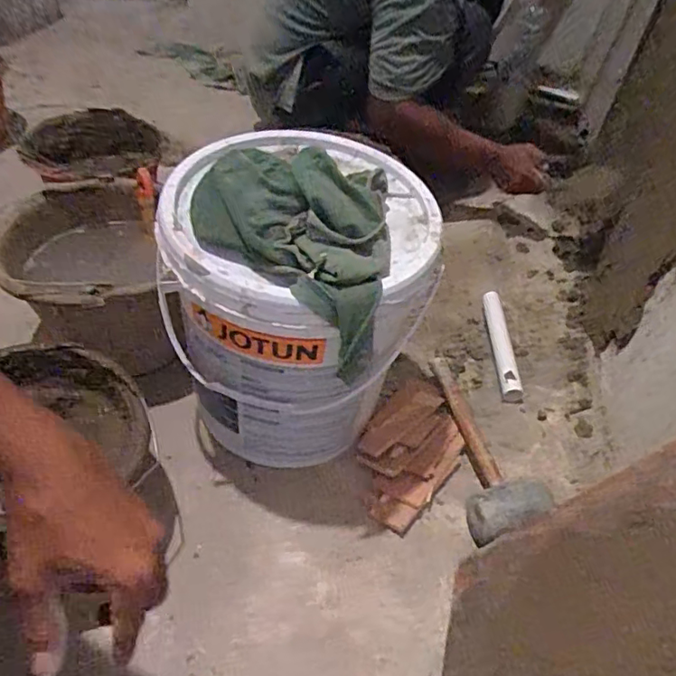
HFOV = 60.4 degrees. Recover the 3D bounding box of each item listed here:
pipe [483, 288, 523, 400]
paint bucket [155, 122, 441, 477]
[{"bbox_3d":[0.276,0.006,0.982,0.036,0.027,0.236,5,47,-2],"label":"pipe"},{"bbox_3d":[-0.050,-0.028,0.755,0.292,0.352,0.302,4,47,-4],"label":"paint bucket"}]

